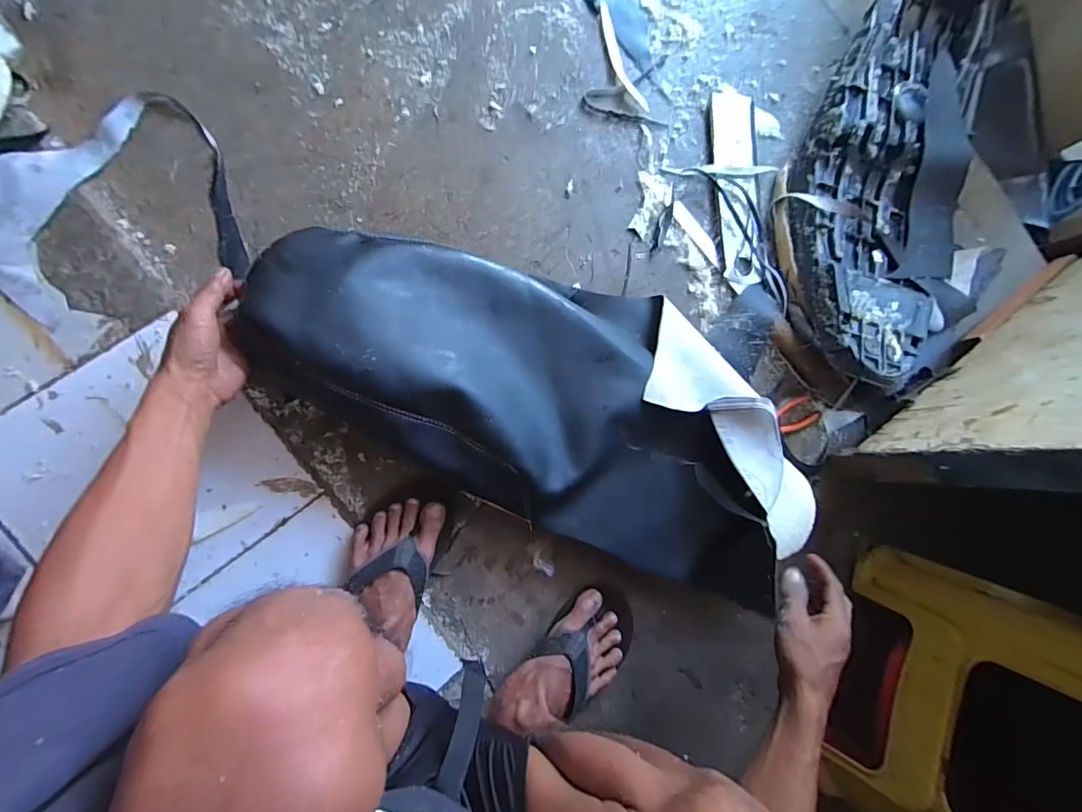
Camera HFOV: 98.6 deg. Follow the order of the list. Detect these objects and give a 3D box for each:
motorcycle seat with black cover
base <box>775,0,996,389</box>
[{"bbox_3d":[0.039,-0.022,0.586,0.703,0.159,0.319,28,82,-9],"label":"motorcycle seat with black cover"},{"bbox_3d":[0.516,-0.367,0.725,0.228,0.096,0.675,16,84,-8],"label":"base"}]

